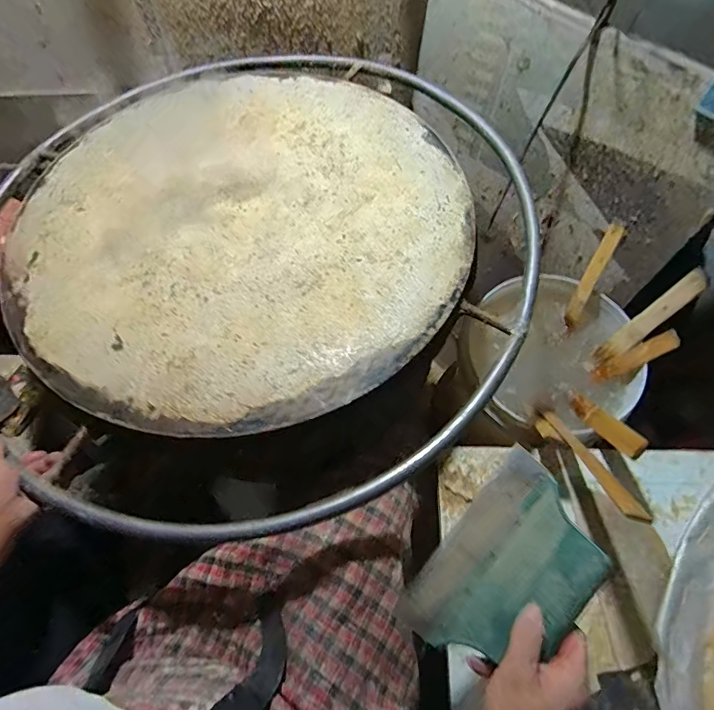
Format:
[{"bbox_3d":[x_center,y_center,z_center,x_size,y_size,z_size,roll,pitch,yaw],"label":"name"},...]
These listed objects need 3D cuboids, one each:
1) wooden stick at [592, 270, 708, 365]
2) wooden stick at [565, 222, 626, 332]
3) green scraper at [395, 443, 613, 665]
[{"bbox_3d":[0.461,-0.055,0.706,0.008,0.191,0.038,11,43,-29],"label":"wooden stick"},{"bbox_3d":[0.394,-0.127,0.747,0.026,0.179,0.018,22,28,12],"label":"wooden stick"},{"bbox_3d":[0.138,0.193,0.403,0.122,0.010,0.192,31,79,42],"label":"green scraper"}]

